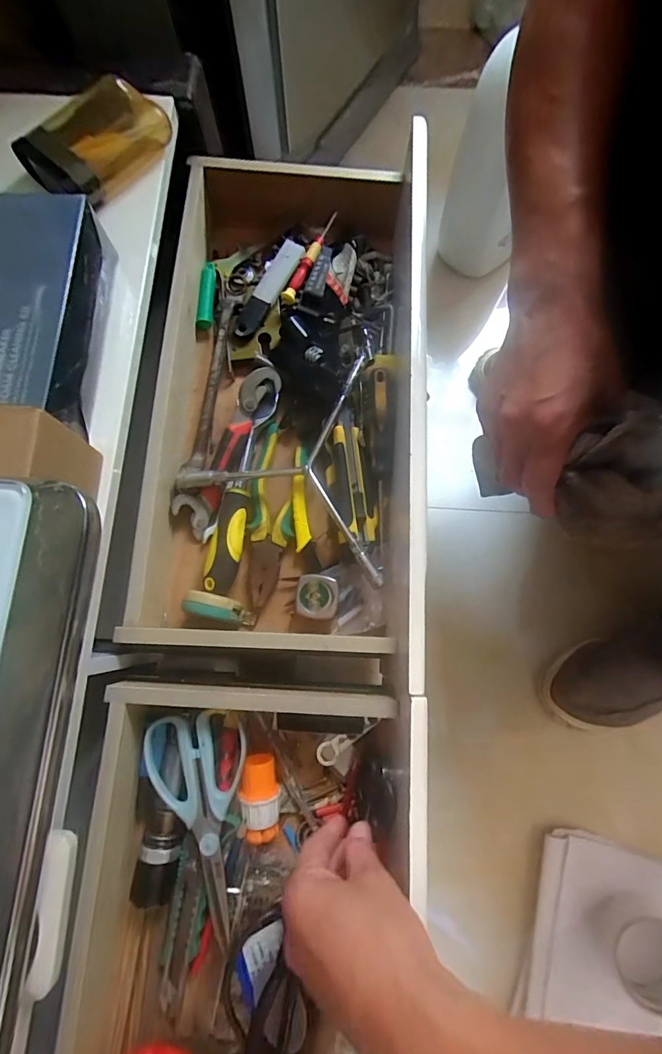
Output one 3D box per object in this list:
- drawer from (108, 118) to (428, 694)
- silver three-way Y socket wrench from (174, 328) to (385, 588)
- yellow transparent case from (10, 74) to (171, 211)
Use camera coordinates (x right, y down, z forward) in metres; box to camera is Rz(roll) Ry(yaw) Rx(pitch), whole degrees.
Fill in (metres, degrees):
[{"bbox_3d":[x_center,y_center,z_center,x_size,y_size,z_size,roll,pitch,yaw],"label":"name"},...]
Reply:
[{"bbox_3d":[-0.044,-0.135,0.465,0.287,0.094,0.503,6,76,2],"label":"drawer"},{"bbox_3d":[-0.055,-0.073,0.454,0.201,0.024,0.264,-1,76,0],"label":"silver three-way Y socket wrench"},{"bbox_3d":[-0.216,-0.349,0.405,0.077,0.033,0.125,36,79,8],"label":"yellow transparent case"}]

